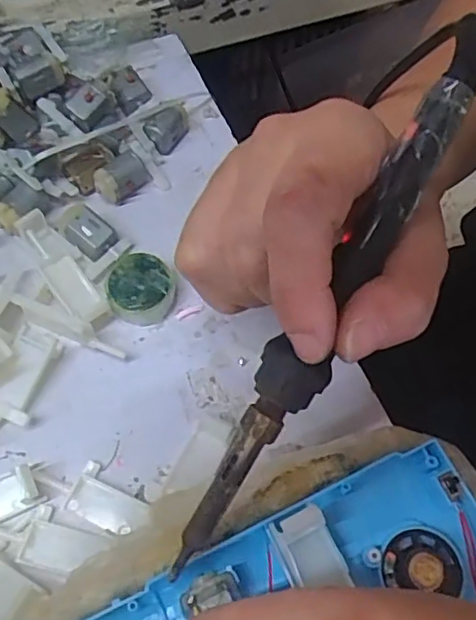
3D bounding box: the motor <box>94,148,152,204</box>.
[{"bbox_3d":[-0.064,-0.073,0.324,0.019,0.019,0.030,42,68,17],"label":"motor"}]

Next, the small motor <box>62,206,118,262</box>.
[{"bbox_3d":[-0.076,-0.039,0.305,0.023,0.015,0.019,36,66,14],"label":"small motor"}]

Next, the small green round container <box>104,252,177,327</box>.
[{"bbox_3d":[-0.048,-0.011,0.294,0.033,0.016,0.032,2,63,-3],"label":"small green round container"}]

